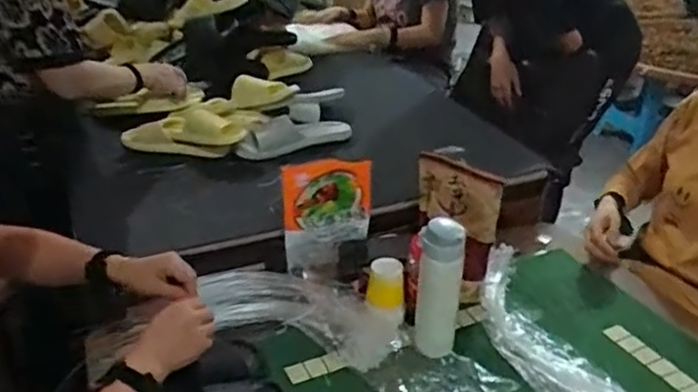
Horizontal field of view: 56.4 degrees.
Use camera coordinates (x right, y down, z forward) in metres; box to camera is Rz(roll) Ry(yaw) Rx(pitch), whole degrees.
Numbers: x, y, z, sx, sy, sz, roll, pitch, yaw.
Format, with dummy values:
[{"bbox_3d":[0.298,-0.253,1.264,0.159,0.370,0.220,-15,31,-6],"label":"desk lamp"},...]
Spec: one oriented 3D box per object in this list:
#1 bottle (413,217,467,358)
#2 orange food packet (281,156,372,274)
[{"bbox_3d":[0.141,0.148,1.027,0.068,0.223,0.059,5,29,8],"label":"bottle"},{"bbox_3d":[-0.035,0.037,1.186,0.169,0.200,0.043,-10,31,-19],"label":"orange food packet"}]

